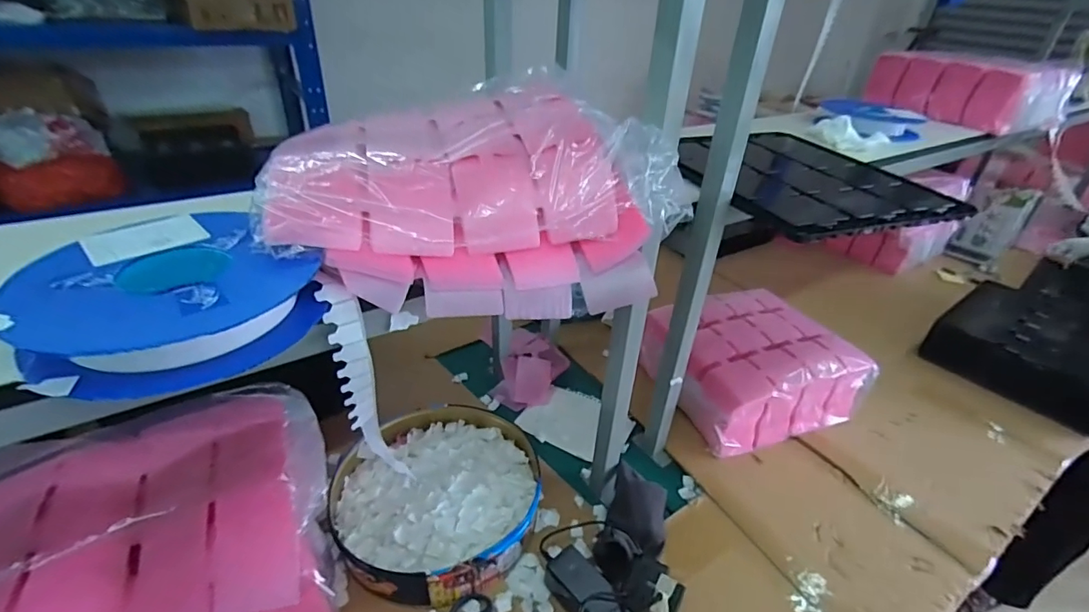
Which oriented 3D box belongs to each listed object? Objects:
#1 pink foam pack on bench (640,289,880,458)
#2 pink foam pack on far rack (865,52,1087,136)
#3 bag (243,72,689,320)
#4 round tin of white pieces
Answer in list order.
[{"bbox_3d":[0.398,0.117,1.003,0.339,0.153,0.284,-9,35,-19],"label":"pink foam pack on bench"},{"bbox_3d":[1.046,-0.541,1.242,0.289,0.129,0.326,-12,37,-23],"label":"pink foam pack on far rack"},{"bbox_3d":[-0.077,-0.113,0.538,0.372,0.152,0.253,-6,35,-15],"label":"bag"},{"bbox_3d":[-0.154,0.287,0.763,0.299,0.069,0.282,3,33,-2],"label":"round tin of white pieces"}]

